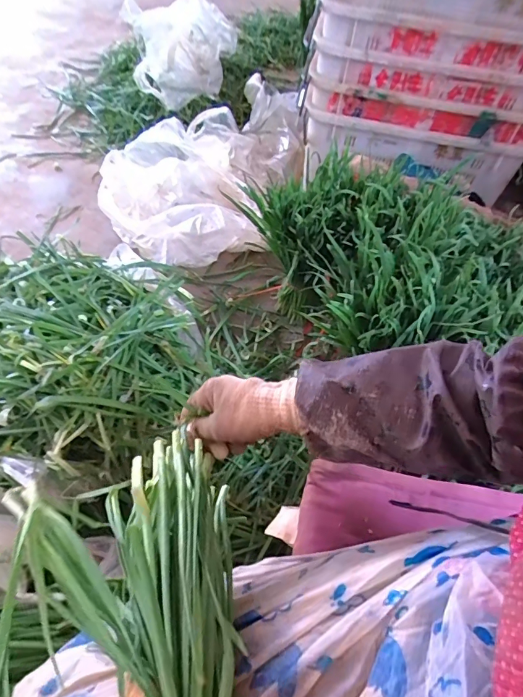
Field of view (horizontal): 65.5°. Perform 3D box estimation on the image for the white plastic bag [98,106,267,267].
[{"bbox_3d":[-0.261,-0.500,1.240,0.400,0.186,0.559,-6,55,-9],"label":"white plastic bag"}]

